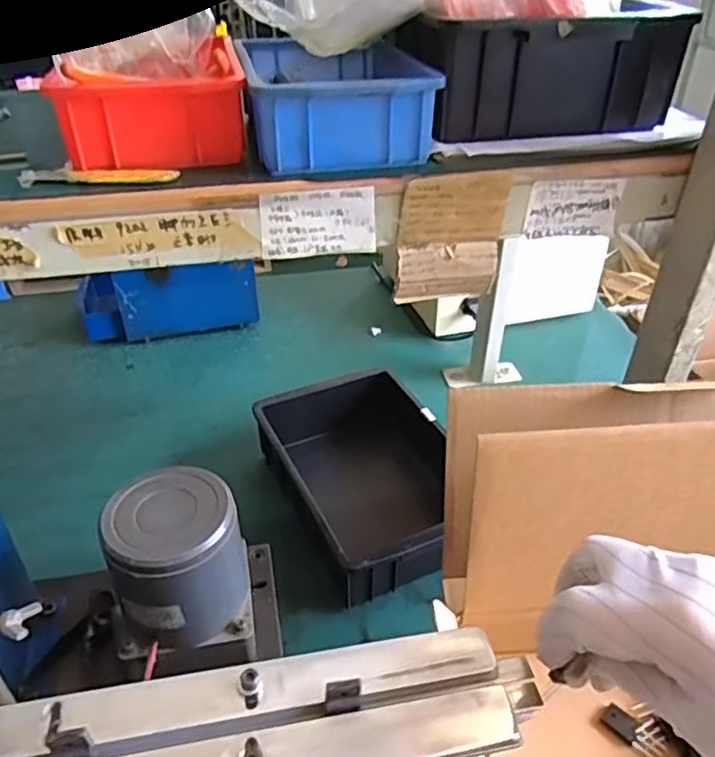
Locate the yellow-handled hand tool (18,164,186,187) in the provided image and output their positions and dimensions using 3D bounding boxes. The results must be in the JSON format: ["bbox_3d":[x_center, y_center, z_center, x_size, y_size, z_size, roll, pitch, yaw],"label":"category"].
[{"bbox_3d":[-0.176,-0.139,0.442,0.106,0.008,0.016,2,36,1],"label":"yellow-handled hand tool"}]

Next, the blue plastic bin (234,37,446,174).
[{"bbox_3d":[-0.021,-0.225,0.514,0.131,0.056,0.192,-4,37,-7],"label":"blue plastic bin"}]

